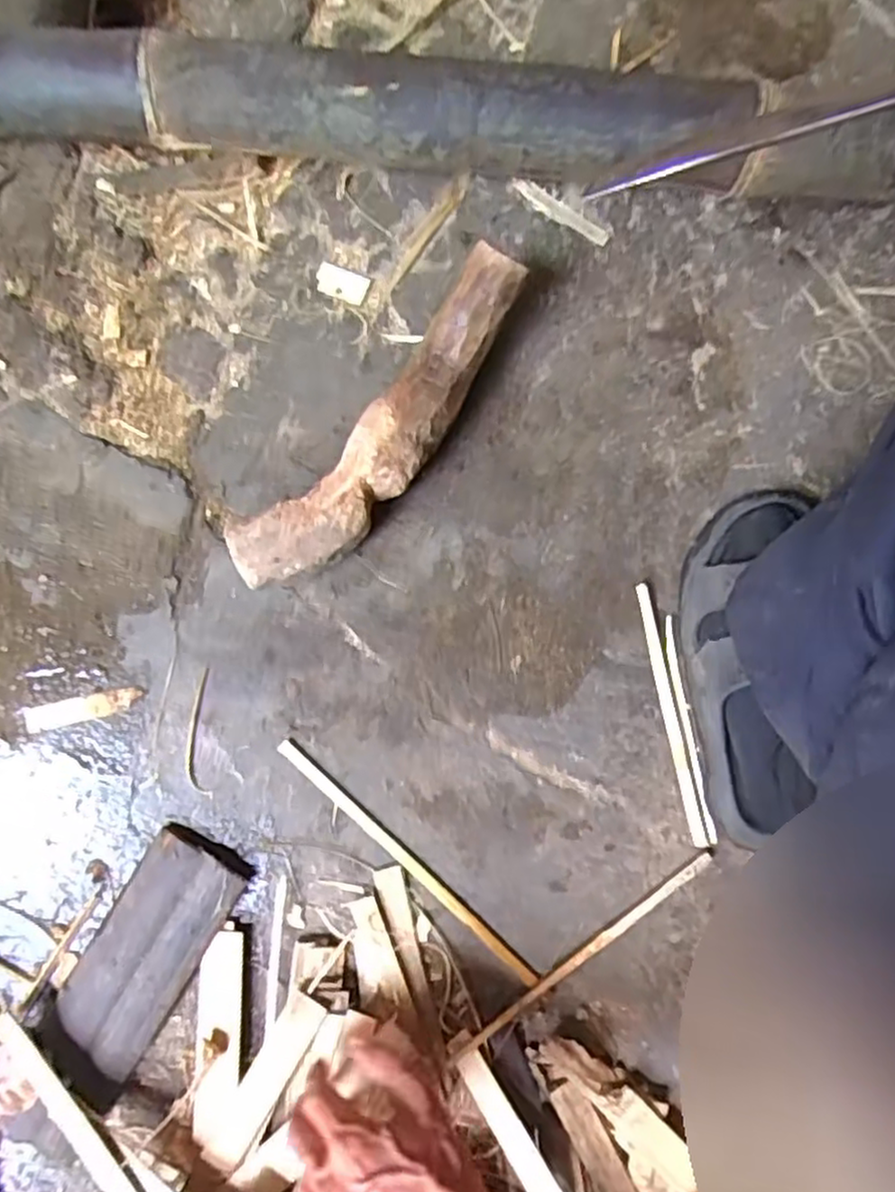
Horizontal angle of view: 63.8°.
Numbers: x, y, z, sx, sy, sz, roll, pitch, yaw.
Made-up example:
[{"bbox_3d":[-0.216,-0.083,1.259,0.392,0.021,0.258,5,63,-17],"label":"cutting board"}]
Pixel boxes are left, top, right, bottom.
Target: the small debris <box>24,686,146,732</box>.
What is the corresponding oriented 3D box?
[{"bbox_3d":[-0.272,0.084,0.539,0.085,0.007,0.018,-12,85,-1],"label":"small debris"}]

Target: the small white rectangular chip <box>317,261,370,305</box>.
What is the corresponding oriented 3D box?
[{"bbox_3d":[-0.084,-0.249,0.572,0.041,0.004,0.024,21,94,-3],"label":"small white rectangular chip"}]

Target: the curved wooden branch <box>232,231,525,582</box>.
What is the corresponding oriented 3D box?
[{"bbox_3d":[-0.042,-0.118,0.512,0.070,0.055,0.282,41,94,8],"label":"curved wooden branch"}]

